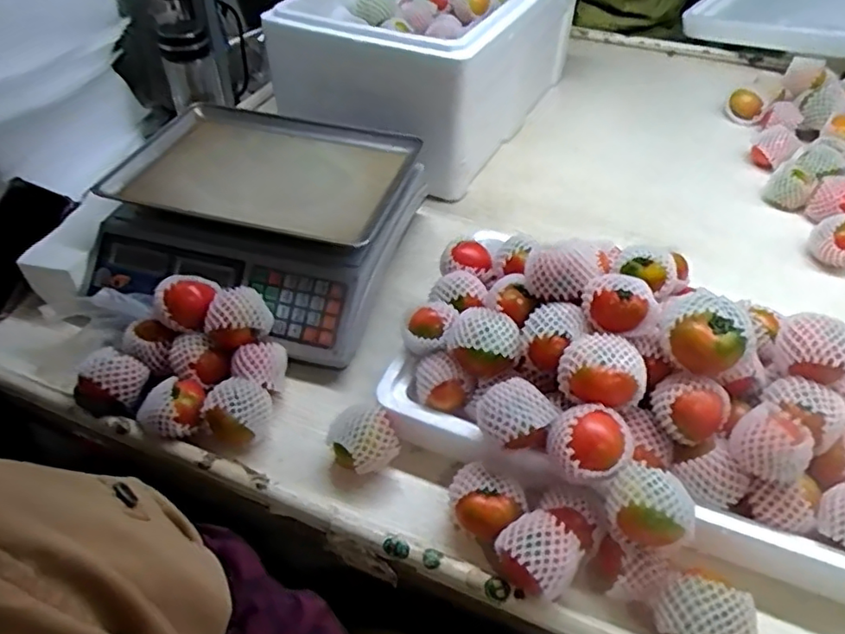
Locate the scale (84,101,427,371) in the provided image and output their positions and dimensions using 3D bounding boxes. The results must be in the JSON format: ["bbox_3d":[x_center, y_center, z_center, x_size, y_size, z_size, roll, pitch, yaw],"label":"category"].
[{"bbox_3d":[-0.200,-0.127,0.778,0.351,0.105,0.336,13,46,11],"label":"scale"}]

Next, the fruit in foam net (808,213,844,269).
[{"bbox_3d":[0.549,-0.101,0.817,0.067,0.061,0.074,34,54,28],"label":"fruit in foam net"}]

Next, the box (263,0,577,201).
[{"bbox_3d":[0.026,-0.441,1.034,0.327,0.217,0.549,25,50,21],"label":"box"}]

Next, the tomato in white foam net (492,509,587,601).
[{"bbox_3d":[0.090,0.193,0.495,0.059,0.049,0.059,-34,55,-30],"label":"tomato in white foam net"}]

